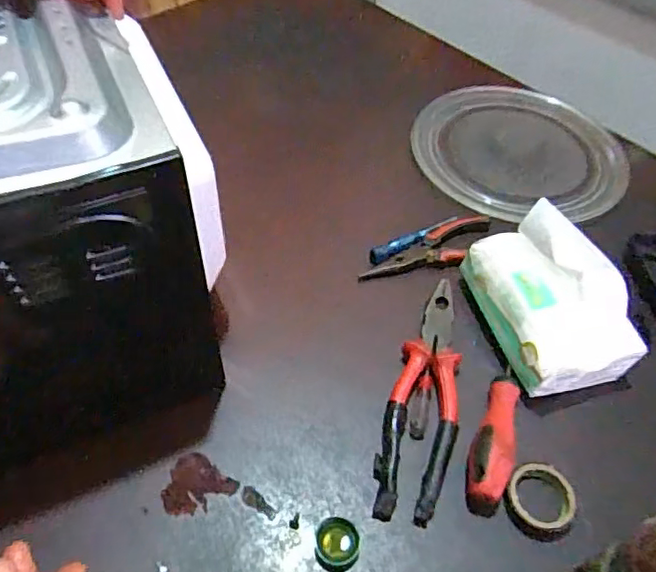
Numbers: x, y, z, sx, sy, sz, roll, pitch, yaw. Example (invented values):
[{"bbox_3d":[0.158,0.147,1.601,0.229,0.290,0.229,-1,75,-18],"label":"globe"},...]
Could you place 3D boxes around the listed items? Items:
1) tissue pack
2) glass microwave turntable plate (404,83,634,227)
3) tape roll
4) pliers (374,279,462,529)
[{"bbox_3d":[0.189,0.010,0.496,0.098,0.092,0.145,-14,52,-13],"label":"tissue pack"},{"bbox_3d":[0.233,-0.170,0.700,0.256,0.024,0.242,1,51,-1],"label":"glass microwave turntable plate"},{"bbox_3d":[0.158,0.158,0.428,0.045,0.017,0.047,1,51,-1],"label":"tape roll"},{"bbox_3d":[0.081,0.087,0.475,0.053,0.027,0.206,13,51,9],"label":"pliers"}]

